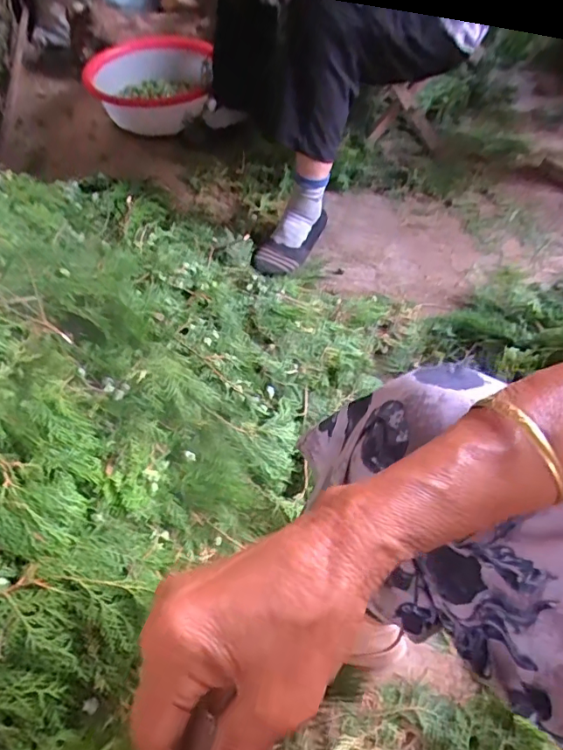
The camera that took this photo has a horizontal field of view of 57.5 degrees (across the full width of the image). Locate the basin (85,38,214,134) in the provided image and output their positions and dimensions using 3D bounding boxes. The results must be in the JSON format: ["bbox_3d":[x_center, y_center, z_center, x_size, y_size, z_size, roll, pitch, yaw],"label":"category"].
[{"bbox_3d":[-0.342,-0.756,1.329,0.296,0.153,0.340,-17,54,-11],"label":"basin"}]

